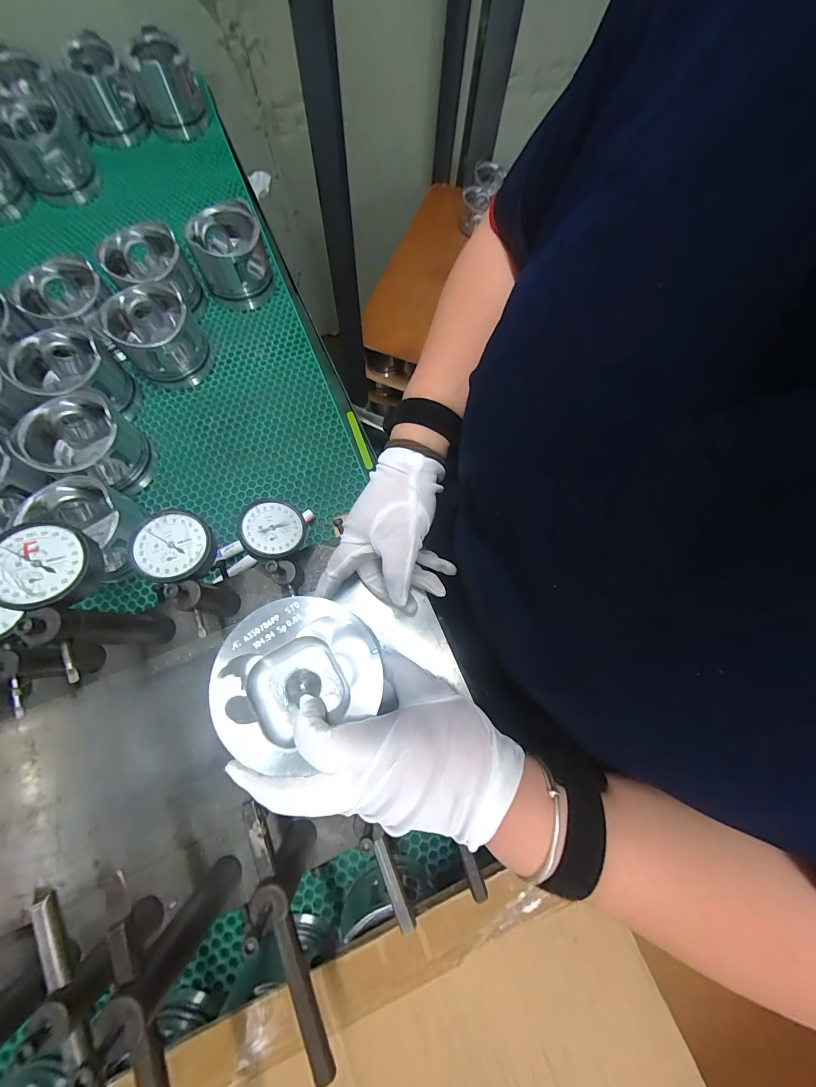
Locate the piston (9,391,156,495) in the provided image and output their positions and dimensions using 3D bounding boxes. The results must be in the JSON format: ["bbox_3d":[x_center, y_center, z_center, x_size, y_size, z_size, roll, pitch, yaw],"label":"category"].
[{"bbox_3d":[-0.388,-0.117,0.450,0.099,0.096,0.099,1,73,-3],"label":"piston"}]

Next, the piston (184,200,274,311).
[{"bbox_3d":[-0.269,-0.437,0.558,0.102,0.095,0.108,1,73,-3],"label":"piston"}]

